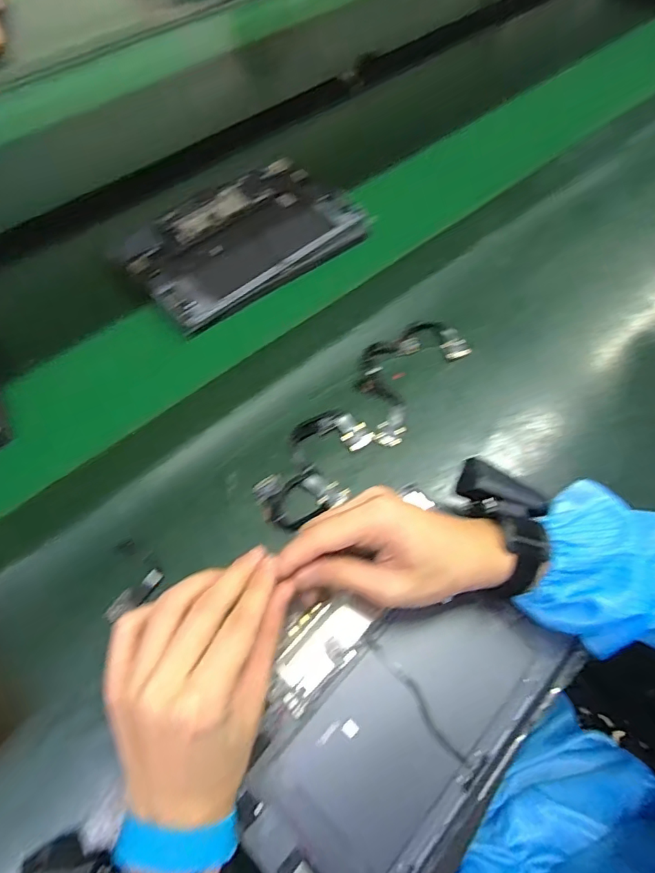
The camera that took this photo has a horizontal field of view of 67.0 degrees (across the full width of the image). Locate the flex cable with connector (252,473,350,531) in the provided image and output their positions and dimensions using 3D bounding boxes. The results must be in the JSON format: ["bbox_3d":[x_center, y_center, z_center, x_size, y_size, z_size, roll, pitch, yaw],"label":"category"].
[{"bbox_3d":[-0.024,0.050,0.434,0.071,0.007,0.053,-28,65,-14],"label":"flex cable with connector"}]

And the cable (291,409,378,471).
[{"bbox_3d":[0.000,-0.001,0.461,0.077,0.006,0.047,-22,63,-11],"label":"cable"}]

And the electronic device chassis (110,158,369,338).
[{"bbox_3d":[-0.098,-0.235,0.576,0.259,0.018,0.177,-33,66,-17],"label":"electronic device chassis"}]

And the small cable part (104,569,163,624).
[{"bbox_3d":[-0.150,0.124,0.385,0.015,0.006,0.049,39,68,19],"label":"small cable part"}]

